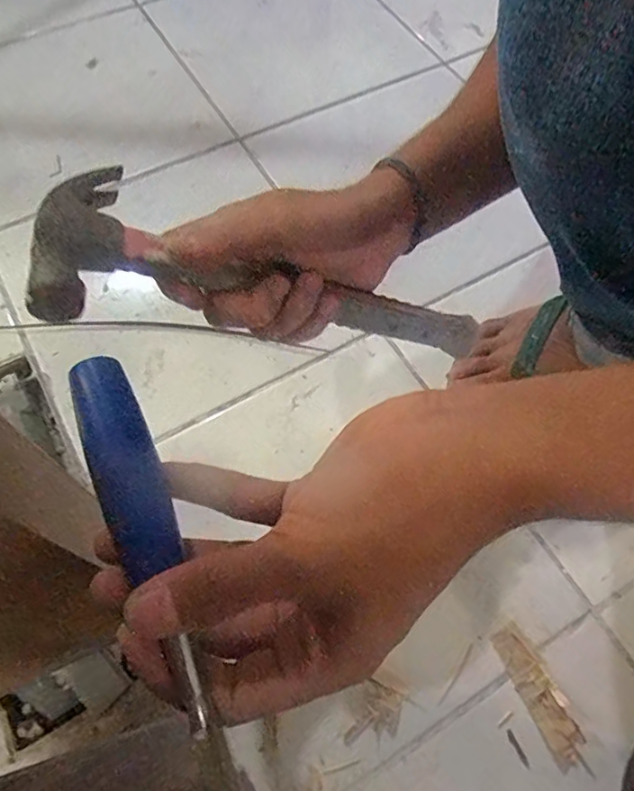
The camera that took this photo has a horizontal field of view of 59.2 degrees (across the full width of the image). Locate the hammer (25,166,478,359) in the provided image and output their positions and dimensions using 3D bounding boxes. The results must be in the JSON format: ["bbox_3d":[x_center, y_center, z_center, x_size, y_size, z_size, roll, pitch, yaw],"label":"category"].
[{"bbox_3d":[-0.018,-0.067,0.322,0.260,0.025,0.094,8,59,-29],"label":"hammer"}]

